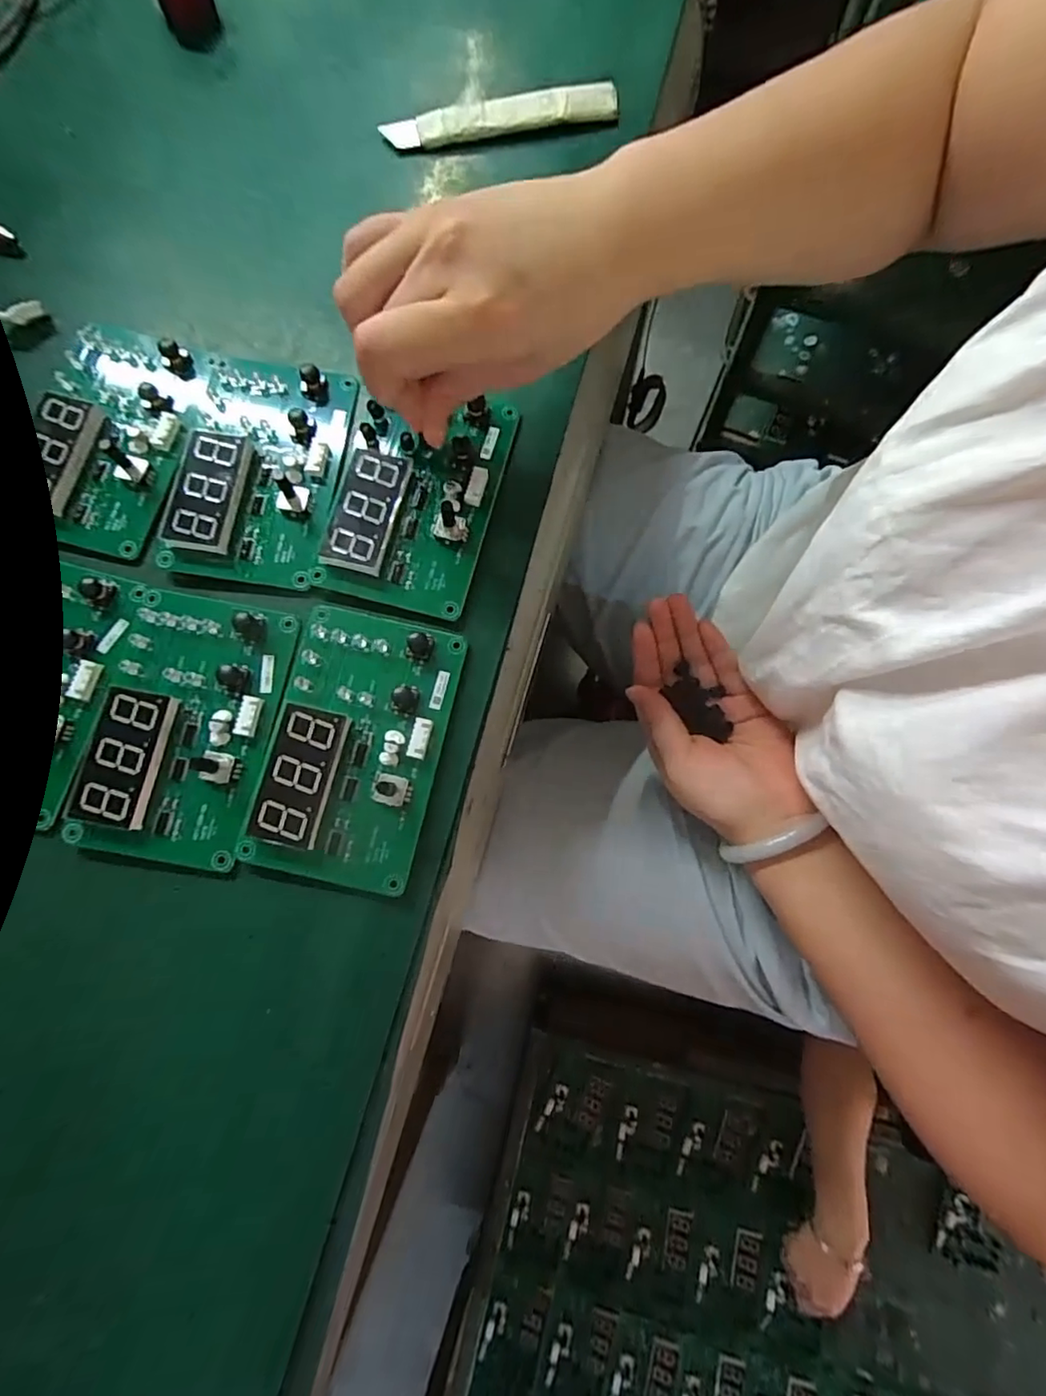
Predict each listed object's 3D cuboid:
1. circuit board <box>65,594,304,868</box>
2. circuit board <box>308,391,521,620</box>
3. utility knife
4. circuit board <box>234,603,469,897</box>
[{"bbox_3d":[-0.155,0.011,0.265,0.075,0.012,0.121,9,78,3],"label":"circuit board"},{"bbox_3d":[-0.051,-0.103,0.287,0.073,0.013,0.116,16,78,4],"label":"circuit board"},{"bbox_3d":[-0.012,-0.338,0.337,0.135,0.009,0.022,-10,78,-2],"label":"utility knife"},{"bbox_3d":[-0.076,0.020,0.263,0.074,0.014,0.120,11,78,3],"label":"circuit board"}]

